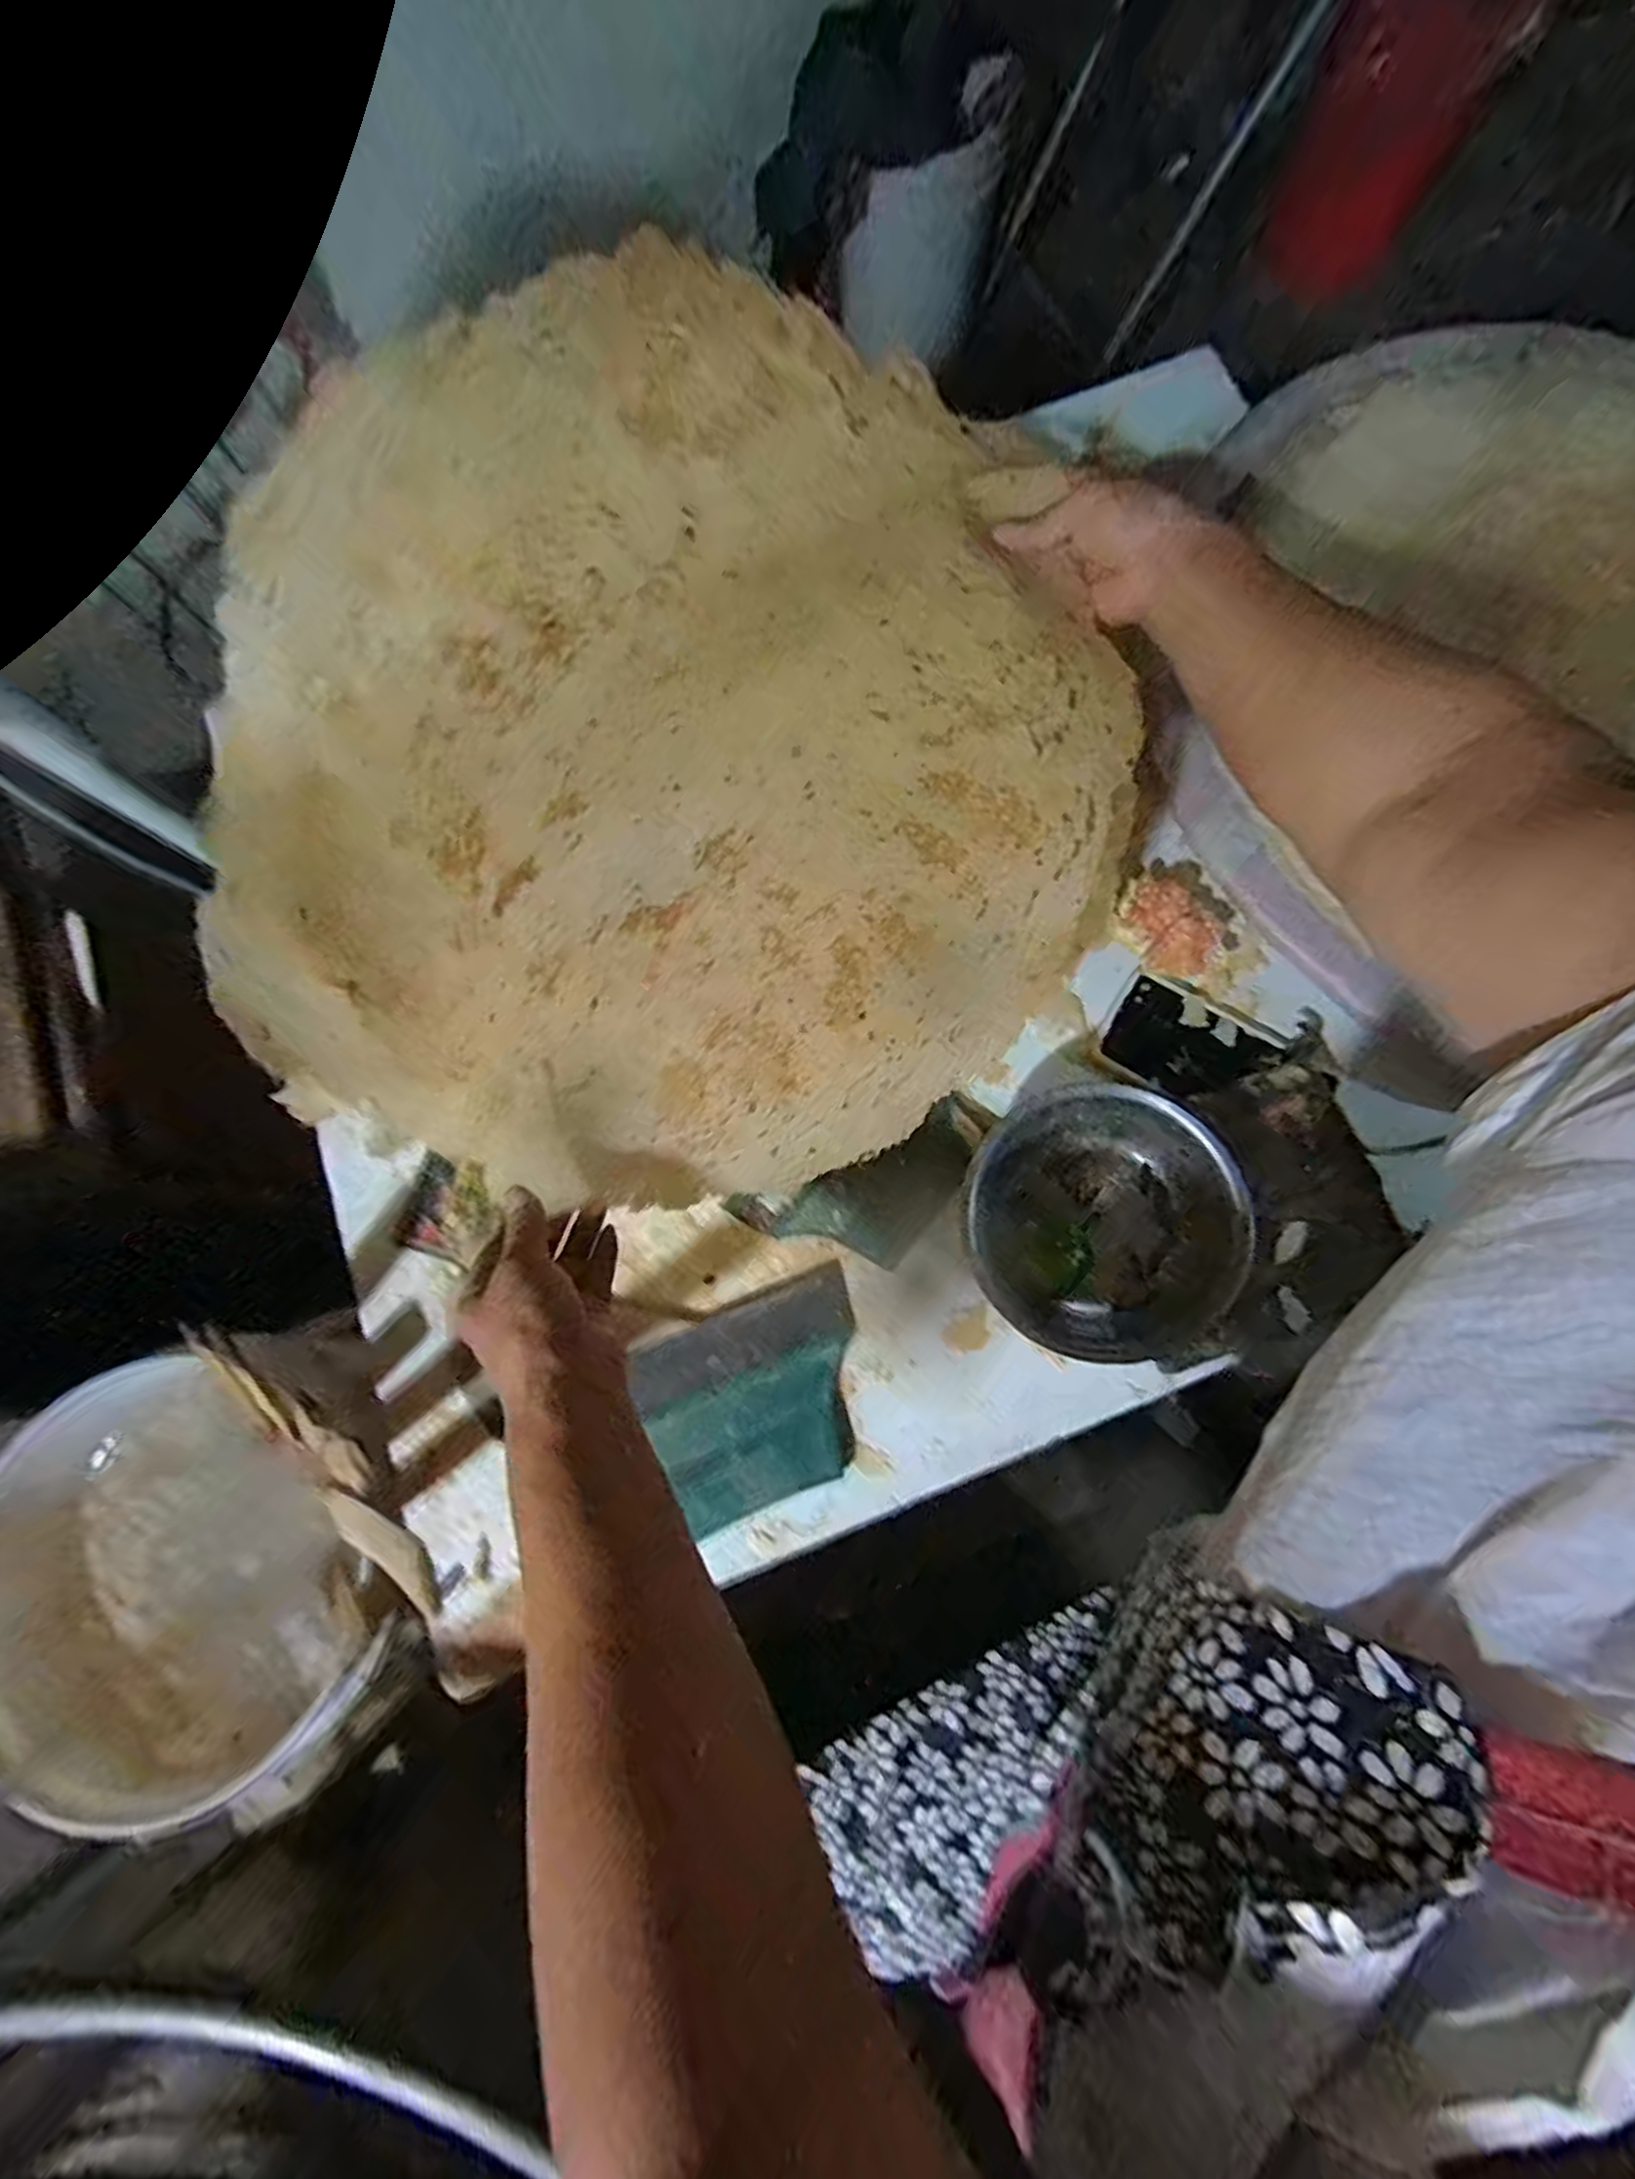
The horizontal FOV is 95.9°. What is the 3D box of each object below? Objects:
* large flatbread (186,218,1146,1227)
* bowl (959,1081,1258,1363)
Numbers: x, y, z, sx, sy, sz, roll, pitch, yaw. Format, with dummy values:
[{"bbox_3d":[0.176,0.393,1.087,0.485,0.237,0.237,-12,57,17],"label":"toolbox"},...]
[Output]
[{"bbox_3d":[-0.117,-0.196,0.459,0.537,0.128,0.526,0,78,0],"label":"large flatbread"},{"bbox_3d":[0.179,0.085,0.481,0.162,0.075,0.158,0,78,0],"label":"bowl"}]

